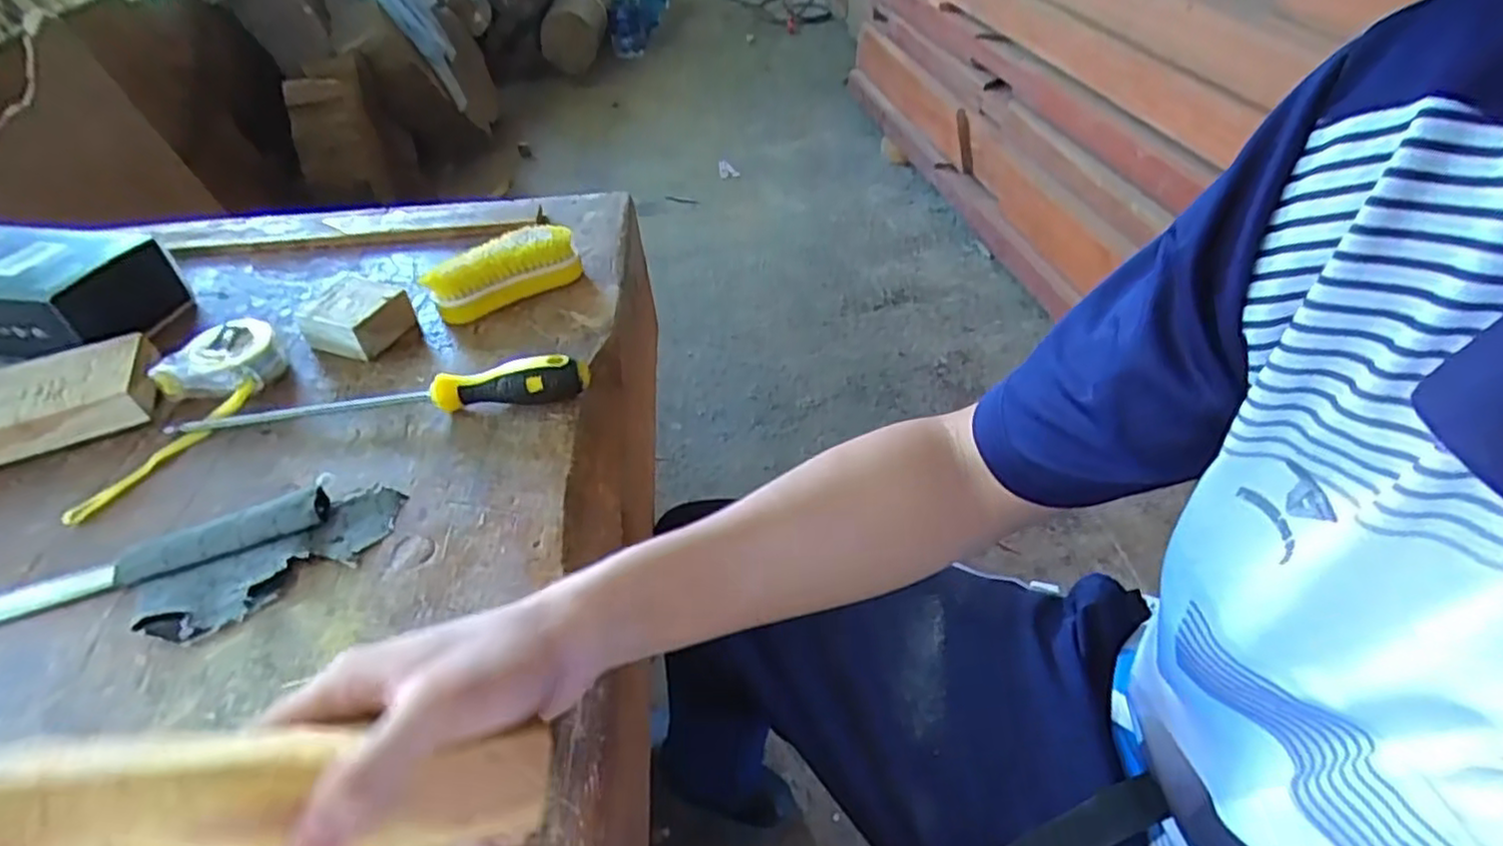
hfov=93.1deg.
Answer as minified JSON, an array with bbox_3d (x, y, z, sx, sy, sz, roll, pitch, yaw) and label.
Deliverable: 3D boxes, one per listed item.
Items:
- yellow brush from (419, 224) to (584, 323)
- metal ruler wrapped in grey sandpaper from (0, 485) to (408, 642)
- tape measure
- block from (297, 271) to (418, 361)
[{"bbox_3d":[-0.208,-0.128,0.599,0.124,0.043,0.050,-26,49,-23],"label":"yellow brush"},{"bbox_3d":[-0.374,0.101,0.386,0.336,0.017,0.072,-15,46,-14],"label":"metal ruler wrapped in grey sandpaper"},{"bbox_3d":[-0.403,-0.013,0.490,0.066,0.033,0.167,20,48,21],"label":"tape measure"},{"bbox_3d":[-0.316,-0.085,0.569,0.066,0.037,0.062,14,46,15],"label":"block"}]

